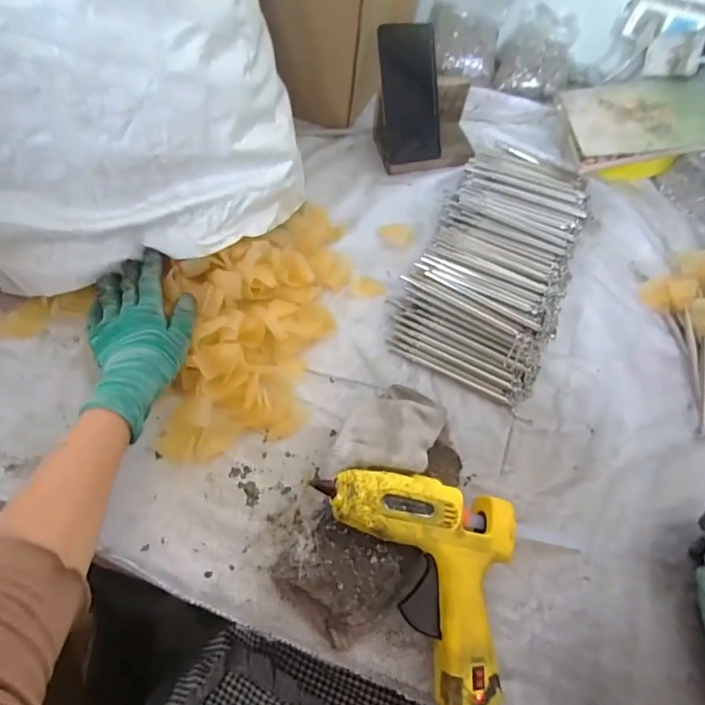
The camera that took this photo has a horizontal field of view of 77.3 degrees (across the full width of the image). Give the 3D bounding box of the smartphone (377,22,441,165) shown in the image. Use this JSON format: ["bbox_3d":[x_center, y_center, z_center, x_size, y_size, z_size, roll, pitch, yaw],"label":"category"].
[{"bbox_3d":[0.077,-0.339,0.585,0.071,0.157,0.015,-6,27,5],"label":"smartphone"}]

